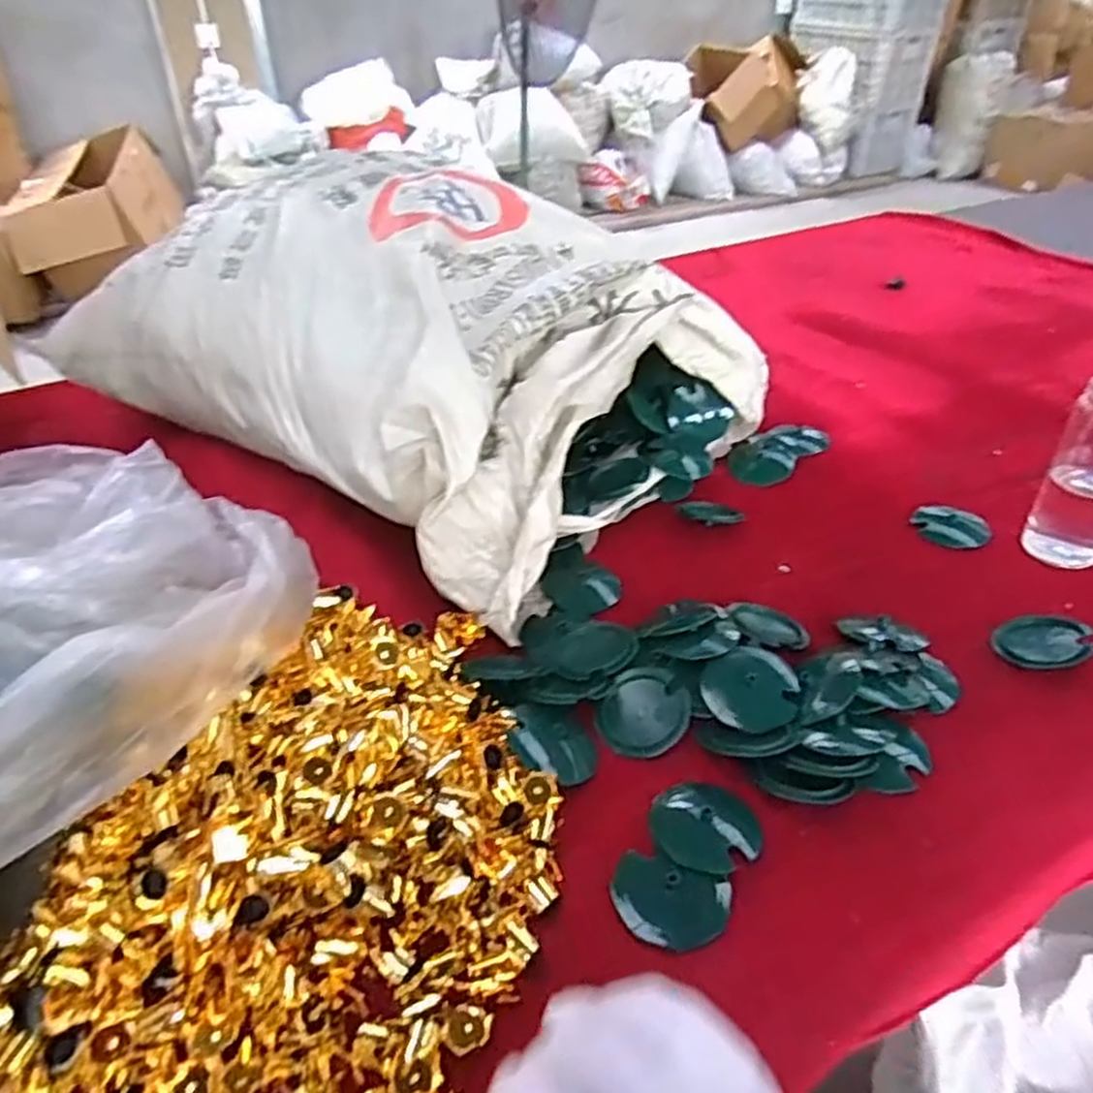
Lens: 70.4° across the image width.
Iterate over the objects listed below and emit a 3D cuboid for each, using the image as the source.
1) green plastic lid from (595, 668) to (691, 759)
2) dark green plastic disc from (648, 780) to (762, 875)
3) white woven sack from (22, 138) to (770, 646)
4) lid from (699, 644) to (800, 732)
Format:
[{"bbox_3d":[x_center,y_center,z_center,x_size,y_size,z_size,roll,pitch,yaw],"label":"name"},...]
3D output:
[{"bbox_3d":[0.077,0.132,0.618,0.068,0.008,0.074,-4,51,5],"label":"green plastic lid"},{"bbox_3d":[0.112,0.197,0.545,0.075,0.015,0.076,0,37,0],"label":"dark green plastic disc"},{"bbox_3d":[-0.190,-0.277,0.938,0.779,0.279,0.474,27,45,31],"label":"white woven sack"},{"bbox_3d":[0.169,0.117,0.647,0.074,0.009,0.075,-11,53,14],"label":"lid"}]

